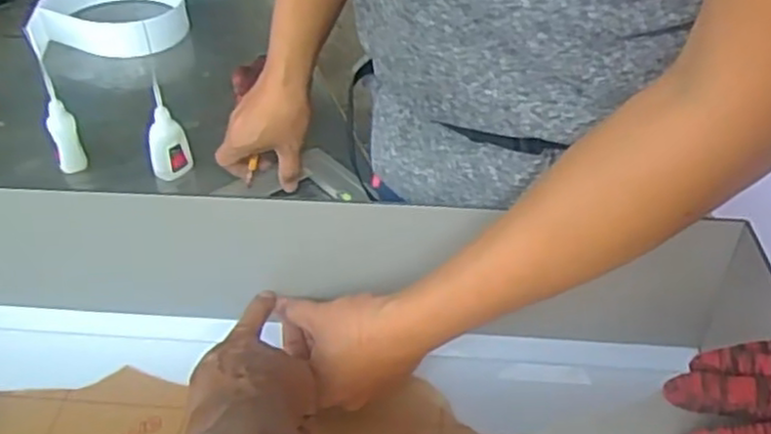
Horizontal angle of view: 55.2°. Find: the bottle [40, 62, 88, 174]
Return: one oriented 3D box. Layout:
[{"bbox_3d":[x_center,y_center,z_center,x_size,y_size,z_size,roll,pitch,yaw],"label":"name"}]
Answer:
[{"bbox_3d":[-0.348,-0.102,0.791,0.028,0.109,0.045,-16,42,-21],"label":"bottle"}]

